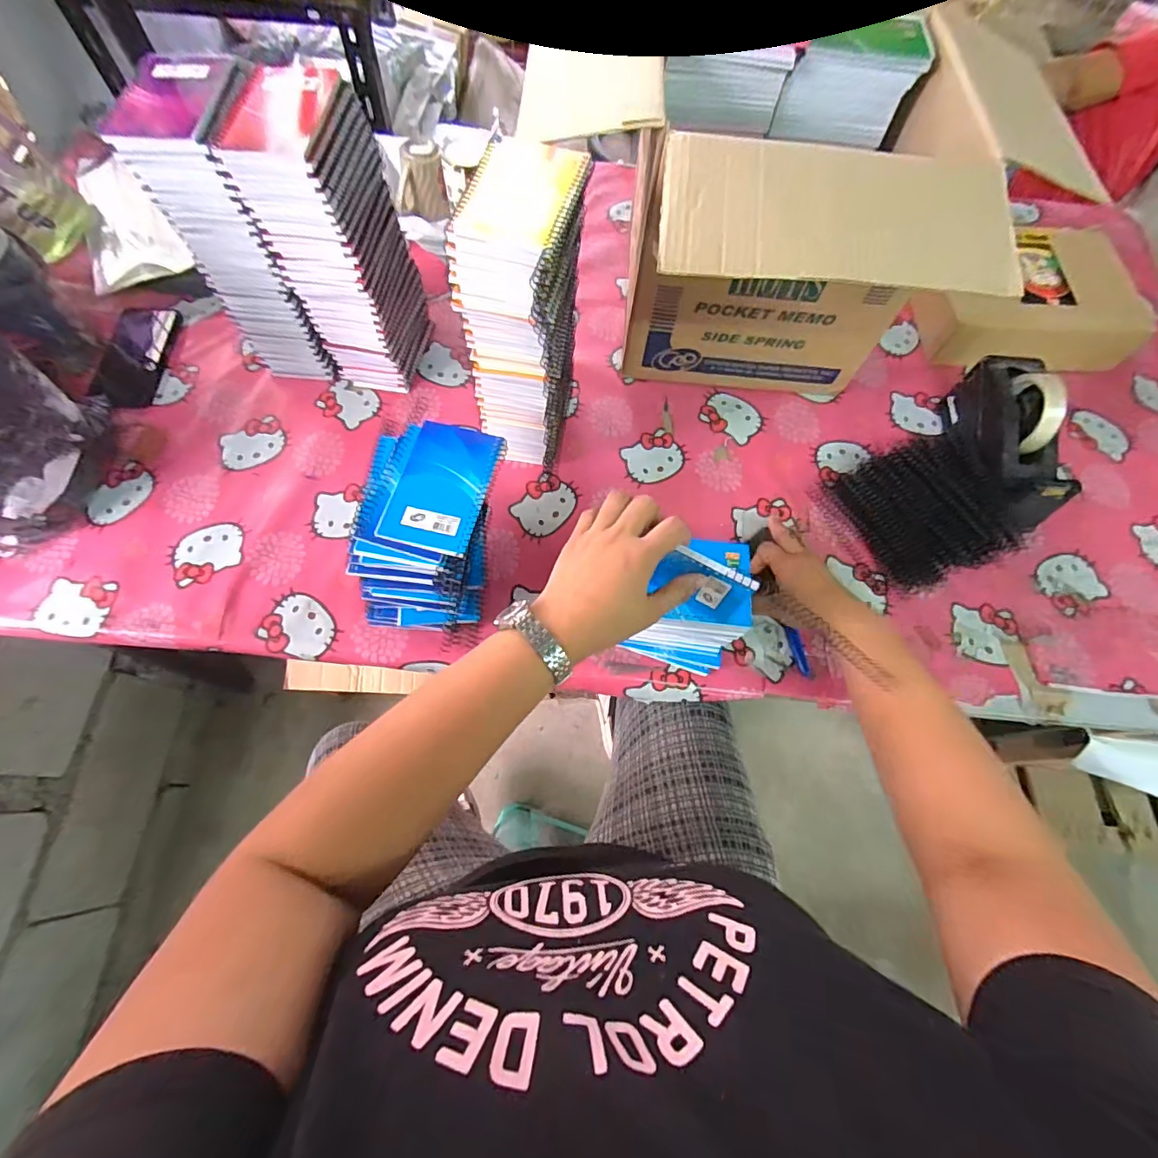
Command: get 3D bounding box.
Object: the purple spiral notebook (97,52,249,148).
[{"bbox_3d":[-0.372,-0.446,0.481,0.098,0.014,0.141,5,67,-1],"label":"purple spiral notebook"}]

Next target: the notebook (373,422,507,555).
[{"bbox_3d":[-0.127,-0.088,0.487,0.086,0.006,0.131,15,67,3],"label":"notebook"}]

